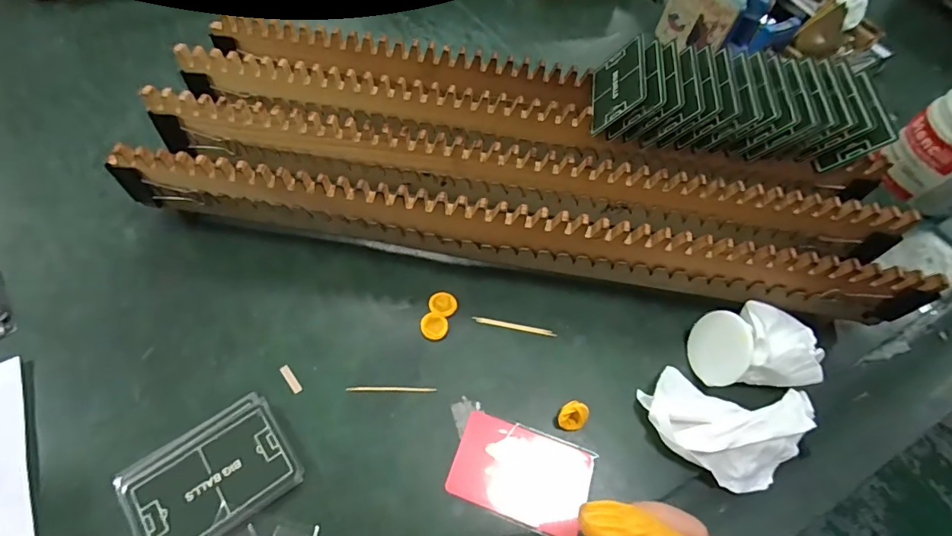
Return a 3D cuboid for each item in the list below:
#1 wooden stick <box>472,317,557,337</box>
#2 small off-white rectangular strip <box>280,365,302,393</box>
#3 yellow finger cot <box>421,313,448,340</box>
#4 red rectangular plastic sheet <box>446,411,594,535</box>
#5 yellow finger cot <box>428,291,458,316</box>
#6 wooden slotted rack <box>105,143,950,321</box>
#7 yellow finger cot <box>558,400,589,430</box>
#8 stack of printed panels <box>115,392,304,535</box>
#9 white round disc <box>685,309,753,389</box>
[{"bbox_3d":[0.030,0.044,0.348,0.064,0.004,0.005,11,59,2],"label":"wooden stick"},{"bbox_3d":[-0.129,0.077,0.317,0.006,0.004,0.023,-35,68,-22],"label":"small off-white rectangular strip"},{"bbox_3d":[-0.031,0.044,0.343,0.020,0.004,0.019,2,59,-3],"label":"yellow finger cot"},{"bbox_3d":[0.029,0.132,0.296,0.085,0.006,0.055,19,60,7],"label":"red rectangular plastic sheet"},{"bbox_3d":[-0.025,0.027,0.353,0.021,0.004,0.020,2,59,-3],"label":"yellow finger cot"},{"bbox_3d":[0.028,-0.035,0.351,0.558,0.080,0.057,9,59,1],"label":"wooden slotted rack"},{"bbox_3d":[0.066,0.101,0.312,0.020,0.015,0.017,-35,68,-22],"label":"yellow finger cot"},{"bbox_3d":[-0.162,0.127,0.279,0.091,0.008,0.067,-32,66,-21],"label":"stack of printed panels"},{"bbox_3d":[0.174,0.057,0.327,0.004,0.051,0.050,11,58,-24],"label":"white round disc"}]

